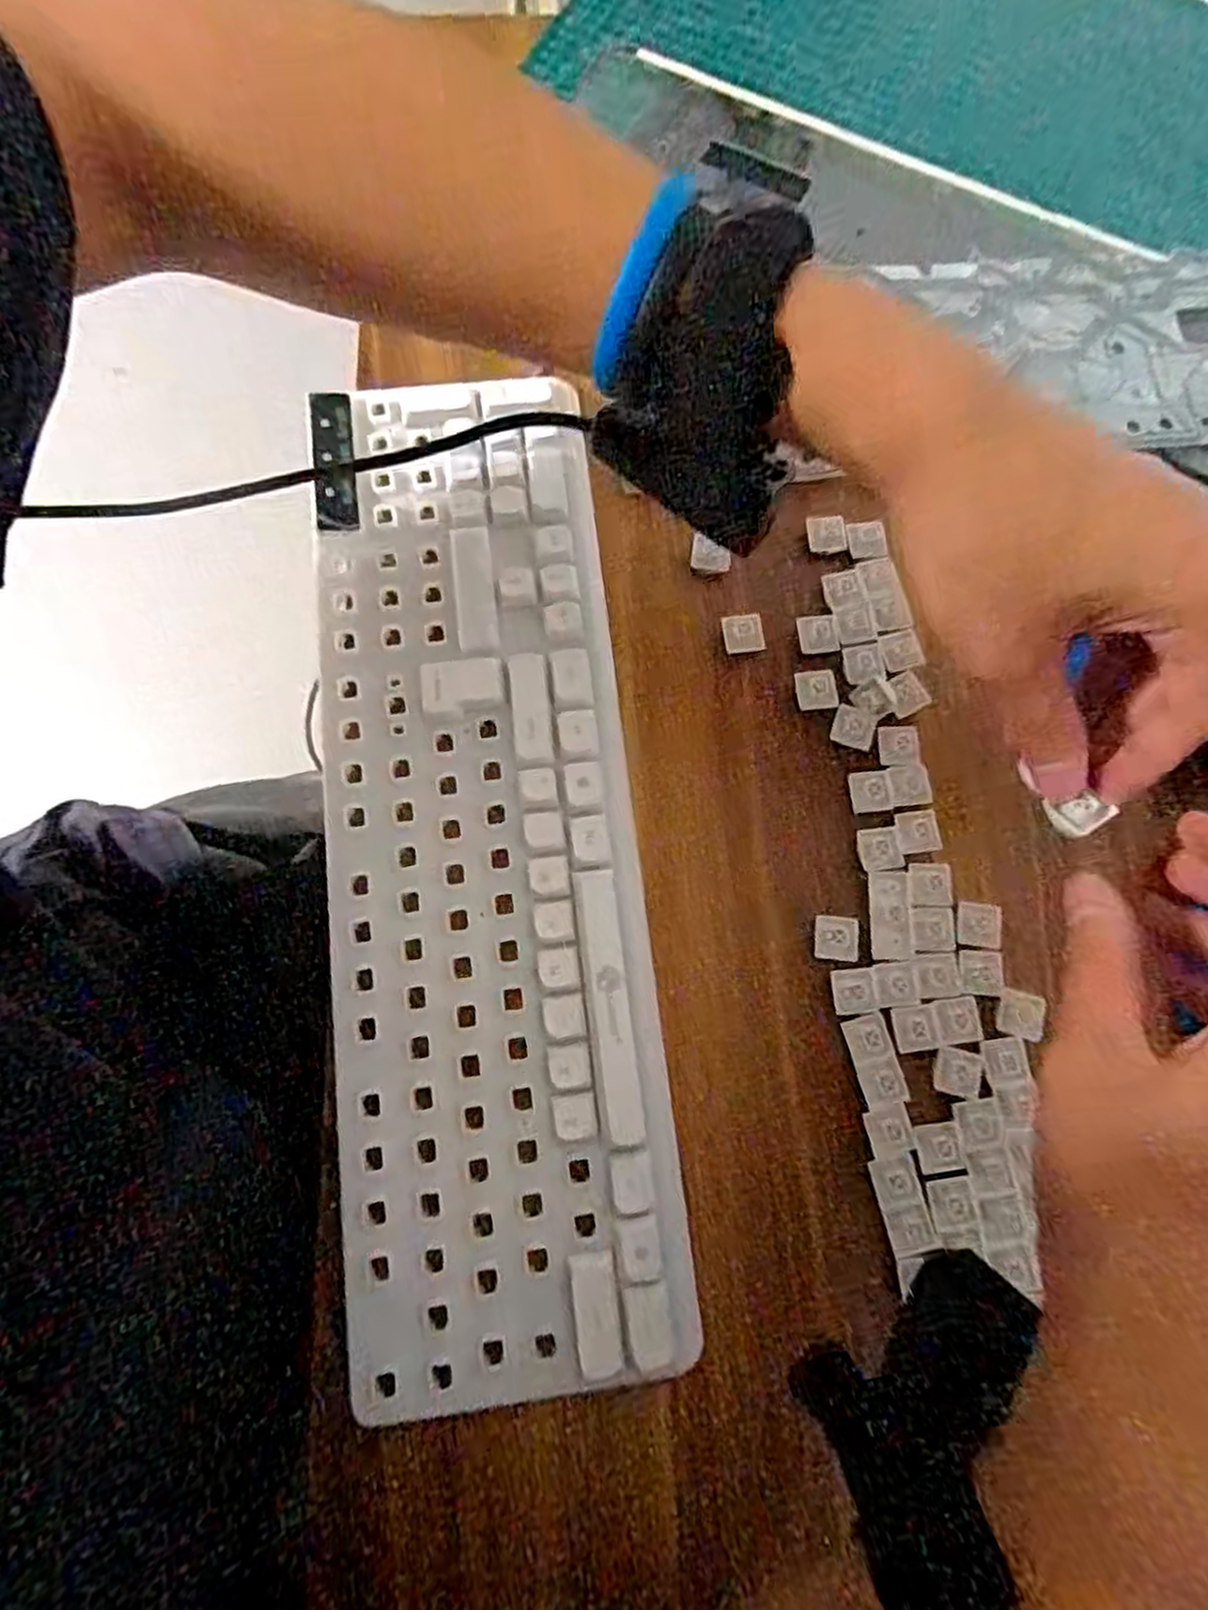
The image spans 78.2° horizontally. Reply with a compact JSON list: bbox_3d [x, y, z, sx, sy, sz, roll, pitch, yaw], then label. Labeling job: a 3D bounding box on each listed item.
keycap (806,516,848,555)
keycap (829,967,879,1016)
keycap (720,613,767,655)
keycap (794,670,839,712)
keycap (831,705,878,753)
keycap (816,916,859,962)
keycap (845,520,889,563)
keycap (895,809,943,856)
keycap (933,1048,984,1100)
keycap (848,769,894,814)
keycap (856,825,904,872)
[{"bbox_3d":[0.103,-0.125,0.341,0.017,0.004,0.018,-5,79,-1],"label":"keycap"},{"bbox_3d":[0.101,0.075,0.300,0.016,0.004,0.017,-5,79,-1],"label":"keycap"},{"bbox_3d":[0.063,-0.077,0.332,0.018,0.005,0.017,-10,79,-2],"label":"keycap"},{"bbox_3d":[0.094,-0.051,0.326,0.018,0.004,0.018,-4,79,-1],"label":"keycap"},{"bbox_3d":[0.109,-0.034,0.322,0.018,0.004,0.017,20,79,4],"label":"keycap"},{"bbox_3d":[0.095,0.054,0.303,0.018,0.004,0.018,5,79,1],"label":"keycap"},{"bbox_3d":[0.120,-0.121,0.340,0.017,0.004,0.018,-9,79,-2],"label":"keycap"},{"bbox_3d":[0.132,0.011,0.312,0.018,0.004,0.018,-9,79,-2],"label":"keycap"},{"bbox_3d":[0.140,0.106,0.292,0.018,0.004,0.017,14,79,2],"label":"keycap"},{"bbox_3d":[0.114,-0.006,0.316,0.017,0.004,0.018,-6,79,-2],"label":"keycap"},{"bbox_3d":[0.116,0.018,0.311,0.017,0.004,0.018,-12,79,-3],"label":"keycap"}]

